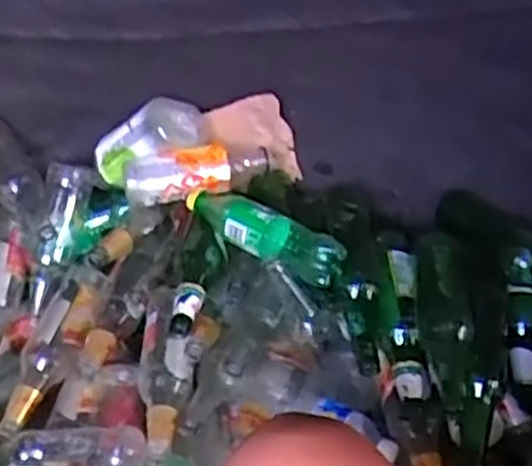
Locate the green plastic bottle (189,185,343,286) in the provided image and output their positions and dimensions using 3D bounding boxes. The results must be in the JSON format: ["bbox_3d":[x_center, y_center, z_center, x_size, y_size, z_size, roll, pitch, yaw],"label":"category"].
[{"bbox_3d":[-0.009,-0.007,0.972,0.061,0.055,0.238,-26,45,-37],"label":"green plastic bottle"}]

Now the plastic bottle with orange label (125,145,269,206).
[{"bbox_3d":[-0.094,-0.082,1.045,0.194,0.075,0.058,-7,36,-18],"label":"plastic bottle with orange label"}]

